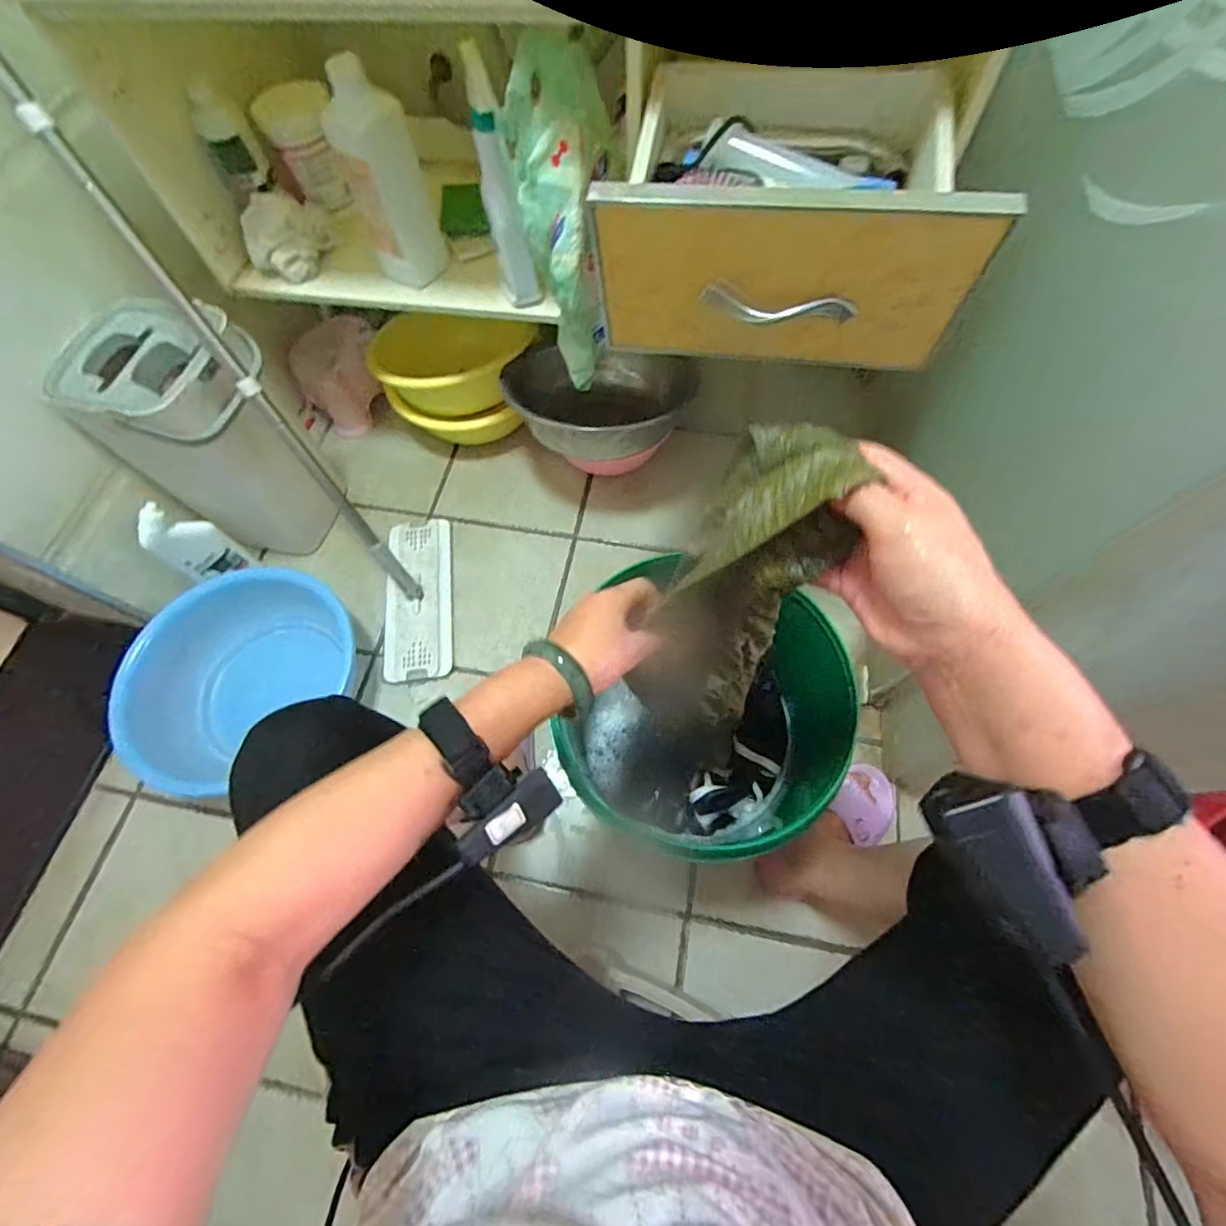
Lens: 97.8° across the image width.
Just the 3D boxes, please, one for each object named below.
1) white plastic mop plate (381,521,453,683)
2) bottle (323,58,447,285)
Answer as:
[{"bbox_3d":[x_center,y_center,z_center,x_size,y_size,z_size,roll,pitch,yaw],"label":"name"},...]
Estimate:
[{"bbox_3d":[-0.353,-0.033,0.979,0.122,0.030,0.322,-5,65,1],"label":"white plastic mop plate"},{"bbox_3d":[-0.300,-0.563,0.709,0.073,0.222,0.081,25,69,14],"label":"bottle"}]

